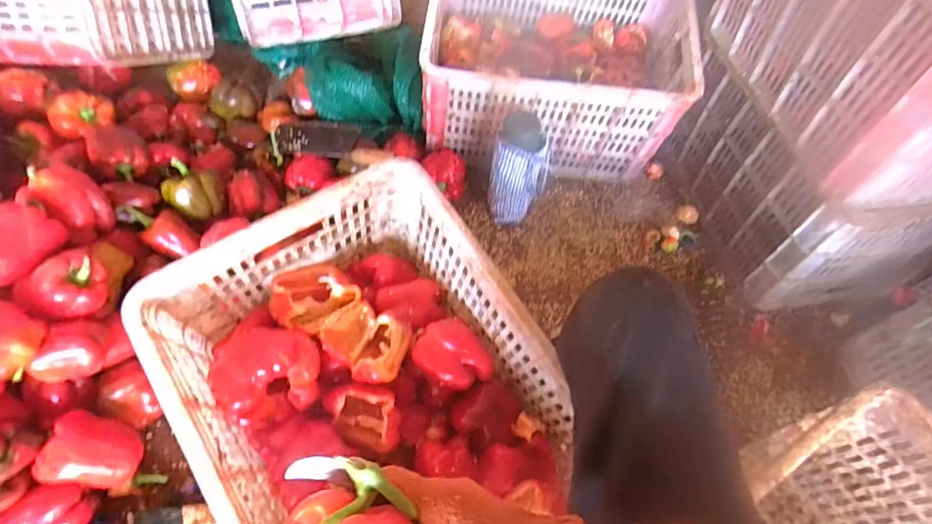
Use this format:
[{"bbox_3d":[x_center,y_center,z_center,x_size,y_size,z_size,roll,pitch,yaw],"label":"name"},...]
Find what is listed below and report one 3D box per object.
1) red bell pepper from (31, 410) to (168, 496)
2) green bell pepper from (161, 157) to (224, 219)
[{"bbox_3d":[-0.514,0.278,0.718,0.155,0.083,0.094,25,62,-27],"label":"red bell pepper"},{"bbox_3d":[-0.509,-0.132,0.928,0.093,0.068,0.099,-3,57,-6],"label":"green bell pepper"}]

